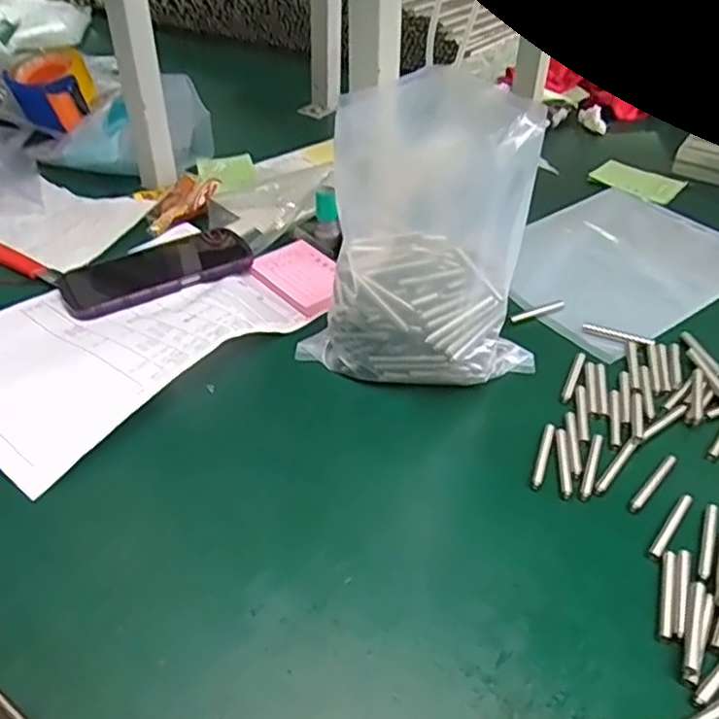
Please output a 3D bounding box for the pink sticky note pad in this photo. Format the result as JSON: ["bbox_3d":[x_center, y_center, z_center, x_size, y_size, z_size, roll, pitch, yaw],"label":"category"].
[{"bbox_3d":[-0.049,-0.078,0.633,0.071,0.007,0.107,-27,47,-29],"label":"pink sticky note pad"}]

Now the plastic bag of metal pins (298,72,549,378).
[{"bbox_3d":[0.045,-0.078,0.478,0.172,0.210,0.080,9,40,10],"label":"plastic bag of metal pins"}]

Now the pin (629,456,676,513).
[{"bbox_3d":[0.196,0.081,0.449,0.008,0.004,0.060,31,49,32],"label":"pin"}]

